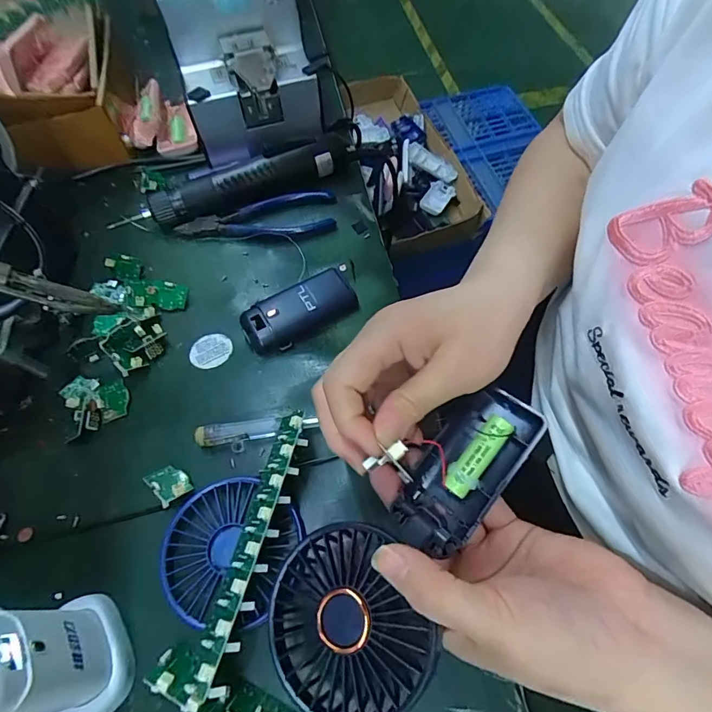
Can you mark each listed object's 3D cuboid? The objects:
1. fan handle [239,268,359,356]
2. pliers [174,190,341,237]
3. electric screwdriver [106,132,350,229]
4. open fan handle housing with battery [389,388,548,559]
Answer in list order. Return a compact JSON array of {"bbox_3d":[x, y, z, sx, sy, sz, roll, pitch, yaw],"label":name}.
[{"bbox_3d":[-0.047,-0.037,0.357,0.093,0.018,0.044,-32,63,-14],"label":"fan handle"},{"bbox_3d":[-0.094,-0.129,0.419,0.151,0.014,0.052,-13,60,-4],"label":"pliers"},{"bbox_3d":[-0.114,-0.166,0.423,0.225,0.040,0.030,-23,61,-9],"label":"electric screwdriver"},{"bbox_3d":[0.060,0.062,0.243,0.046,0.018,0.094,39,87,22],"label":"open fan handle housing with battery"}]

